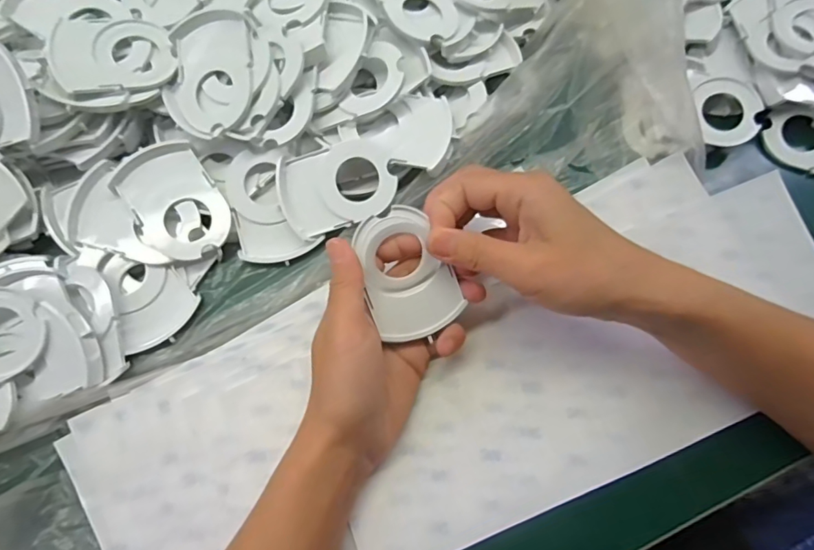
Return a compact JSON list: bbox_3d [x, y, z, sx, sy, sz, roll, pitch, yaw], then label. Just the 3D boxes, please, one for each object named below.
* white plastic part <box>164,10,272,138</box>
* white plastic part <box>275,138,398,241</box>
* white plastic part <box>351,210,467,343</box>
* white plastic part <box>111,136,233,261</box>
[{"bbox_3d":[-0.128,-0.133,0.327,0.070,0.007,0.080,6,90,12],"label":"white plastic part"},{"bbox_3d":[-0.047,-0.060,0.331,0.076,0.015,0.054,-16,94,9],"label":"white plastic part"},{"bbox_3d":[-0.001,0.000,0.285,0.049,0.006,0.074,-27,99,-8],"label":"white plastic part"},{"bbox_3d":[-0.155,-0.048,0.329,0.057,0.011,0.078,-31,89,-13],"label":"white plastic part"}]

